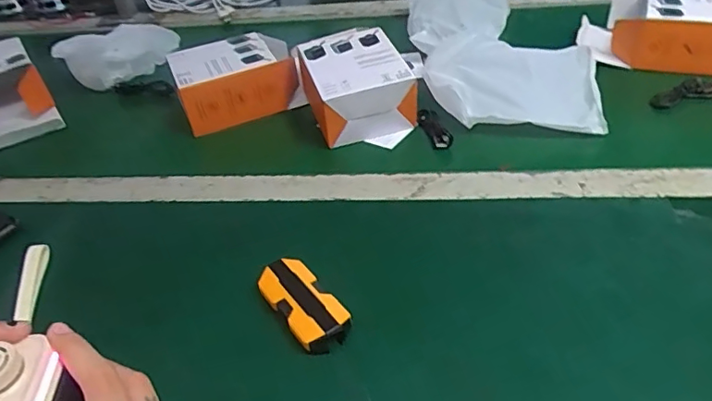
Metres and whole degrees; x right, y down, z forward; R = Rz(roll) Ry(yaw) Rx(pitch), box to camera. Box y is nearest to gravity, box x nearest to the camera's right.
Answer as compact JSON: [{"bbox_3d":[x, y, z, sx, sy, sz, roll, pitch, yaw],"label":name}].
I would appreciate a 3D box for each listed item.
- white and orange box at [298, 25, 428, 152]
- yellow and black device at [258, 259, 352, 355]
[{"bbox_3d":[0.000,-0.131,0.598,0.107,0.066,0.130,-13,41,-8],"label":"white and orange box"},{"bbox_3d":[-0.037,0.075,0.396,0.037,0.024,0.079,-28,45,-24],"label":"yellow and black device"}]

